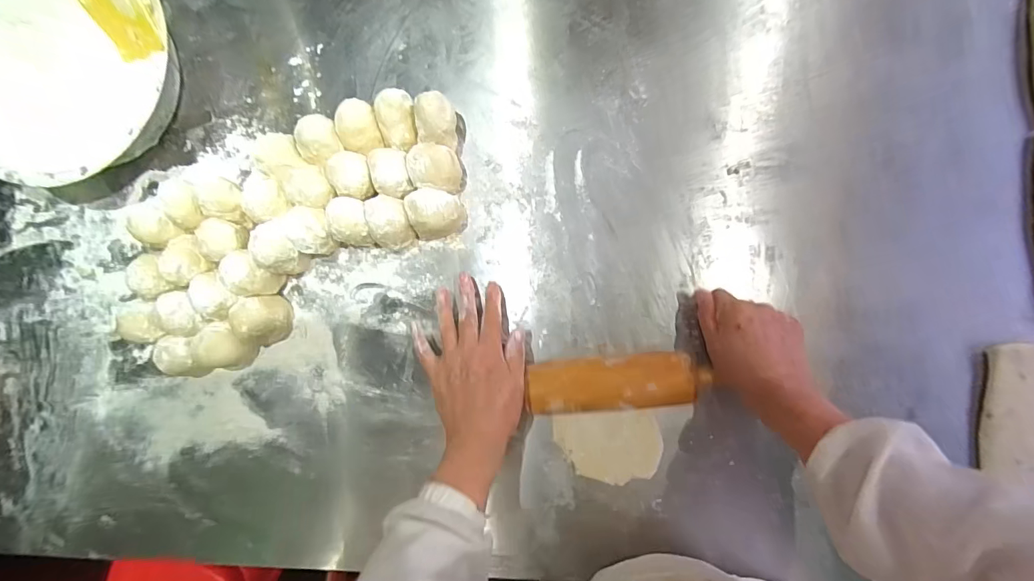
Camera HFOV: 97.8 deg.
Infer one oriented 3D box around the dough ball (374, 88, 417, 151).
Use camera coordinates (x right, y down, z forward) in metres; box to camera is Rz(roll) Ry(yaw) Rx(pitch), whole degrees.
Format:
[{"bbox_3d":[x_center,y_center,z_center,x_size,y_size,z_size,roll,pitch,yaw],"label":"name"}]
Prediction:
[{"bbox_3d":[-0.131,-0.189,0.512,0.043,0.053,0.060,-6,87,6],"label":"dough ball"}]

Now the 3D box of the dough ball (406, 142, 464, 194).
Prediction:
[{"bbox_3d":[-0.090,-0.134,0.499,0.048,0.058,0.049,0,88,7],"label":"dough ball"}]

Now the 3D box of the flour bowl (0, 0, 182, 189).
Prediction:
[{"bbox_3d":[-0.515,-0.266,0.531,0.264,0.111,0.288,0,88,7],"label":"flour bowl"}]

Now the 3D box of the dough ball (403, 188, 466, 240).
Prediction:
[{"bbox_3d":[-0.090,-0.085,0.500,0.055,0.055,0.048,-4,87,6],"label":"dough ball"}]

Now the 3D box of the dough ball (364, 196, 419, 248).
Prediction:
[{"bbox_3d":[-0.138,-0.075,0.506,0.043,0.055,0.053,-7,87,6],"label":"dough ball"}]

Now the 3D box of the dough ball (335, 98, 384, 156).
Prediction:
[{"bbox_3d":[-0.176,-0.184,0.517,0.043,0.052,0.058,-12,86,6],"label":"dough ball"}]

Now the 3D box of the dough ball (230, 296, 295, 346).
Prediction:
[{"bbox_3d":[-0.293,0.034,0.520,0.049,0.051,0.056,-9,87,6],"label":"dough ball"}]

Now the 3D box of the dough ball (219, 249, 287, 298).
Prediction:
[{"bbox_3d":[-0.308,-0.019,0.524,0.054,0.054,0.048,15,89,7],"label":"dough ball"}]

